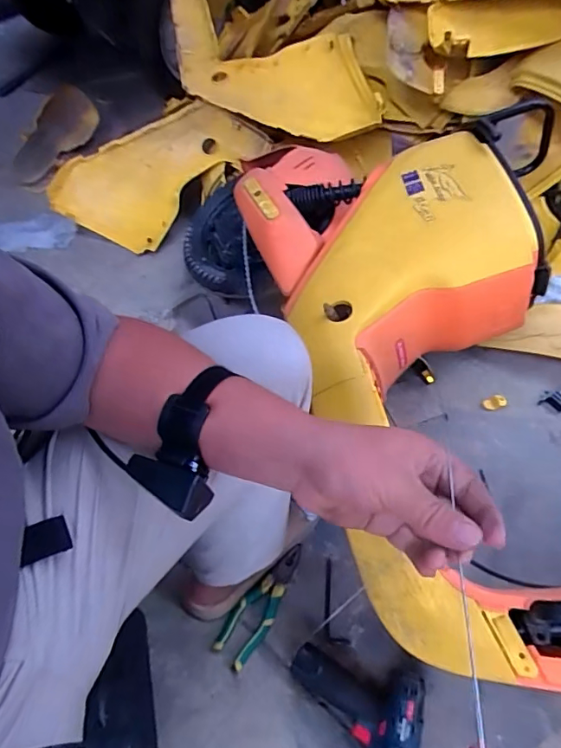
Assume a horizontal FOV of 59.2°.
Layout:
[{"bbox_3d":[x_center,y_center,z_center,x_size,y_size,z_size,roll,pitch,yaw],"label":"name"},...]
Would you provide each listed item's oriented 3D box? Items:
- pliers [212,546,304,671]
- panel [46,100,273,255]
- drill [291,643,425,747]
[{"bbox_3d":[-0.026,0.375,0.813,0.067,0.024,0.208,33,66,23],"label":"pliers"},{"bbox_3d":[-0.316,-0.499,1.279,0.582,0.057,0.298,-19,92,14],"label":"panel"},{"bbox_3d":[0.097,0.507,0.700,0.185,0.062,0.179,11,59,11],"label":"drill"}]

